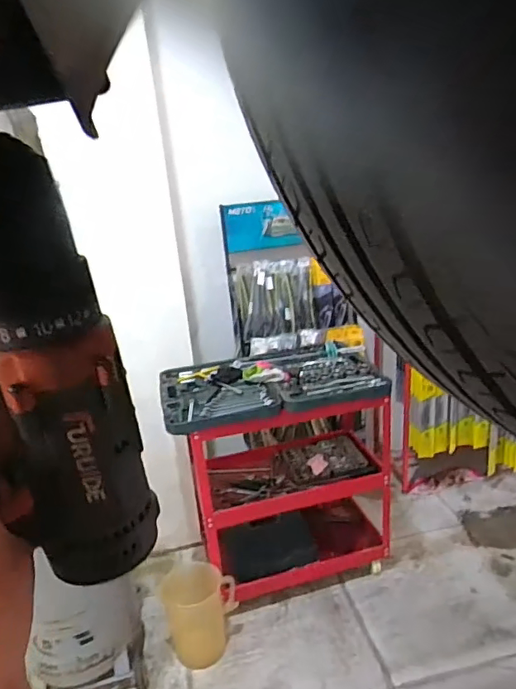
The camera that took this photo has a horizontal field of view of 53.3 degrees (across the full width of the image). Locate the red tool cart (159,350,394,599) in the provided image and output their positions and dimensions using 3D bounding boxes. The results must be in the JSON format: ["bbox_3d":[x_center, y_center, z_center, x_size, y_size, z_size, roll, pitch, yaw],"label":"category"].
[{"bbox_3d":[0.093,0.483,1.921,0.761,0.826,0.499,-6,19,-2],"label":"red tool cart"}]

